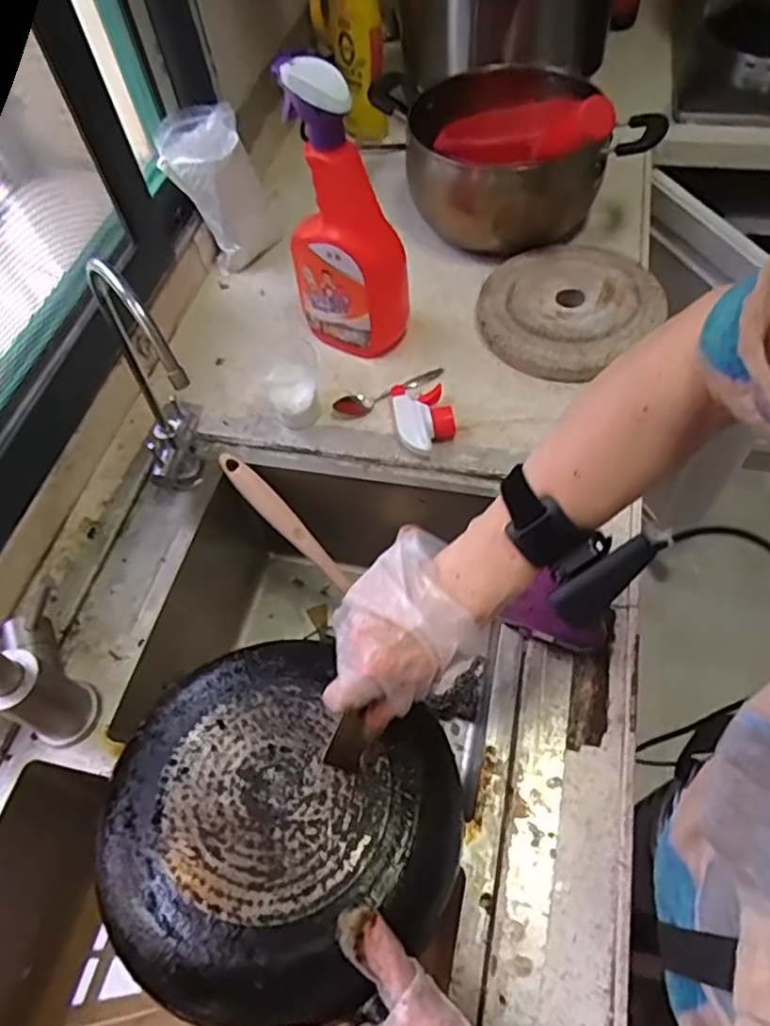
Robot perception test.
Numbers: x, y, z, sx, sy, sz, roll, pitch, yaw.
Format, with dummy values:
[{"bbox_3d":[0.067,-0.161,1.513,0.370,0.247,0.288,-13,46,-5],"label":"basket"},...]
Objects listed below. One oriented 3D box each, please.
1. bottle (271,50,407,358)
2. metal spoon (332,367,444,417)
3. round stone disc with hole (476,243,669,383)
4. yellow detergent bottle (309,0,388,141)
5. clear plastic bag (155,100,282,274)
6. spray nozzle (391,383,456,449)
[{"bbox_3d":[-0.044,-0.292,0.667,0.116,0.292,0.057,27,63,21],"label":"bottle"},{"bbox_3d":[0.006,-0.139,0.723,0.136,0.022,0.027,-25,58,-11],"label":"metal spoon"},{"bbox_3d":[0.215,-0.248,0.775,0.188,0.032,0.222,35,66,24],"label":"round stone disc with hole"},{"bbox_3d":[-0.054,-0.694,0.971,0.106,0.237,0.065,7,58,9],"label":"yellow detergent bottle"},{"bbox_3d":[-0.208,-0.409,0.839,0.113,0.160,0.112,-16,57,-6],"label":"clear plastic bag"},{"bbox_3d":[0.041,-0.101,0.688,0.056,0.032,0.088,-12,56,-3],"label":"spray nozzle"}]

